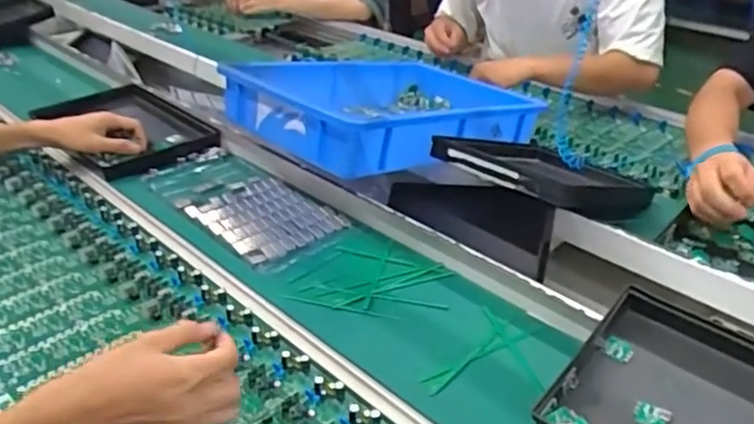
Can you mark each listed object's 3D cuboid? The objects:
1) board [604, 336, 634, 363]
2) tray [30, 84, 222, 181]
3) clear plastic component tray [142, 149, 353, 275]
[{"bbox_3d":[0.219,0.124,0.585,0.025,0.004,0.020,32,68,21],"label":"board"},{"bbox_3d":[-0.426,-0.148,1.071,0.187,0.027,0.342,-27,37,-34],"label":"tray"},{"bbox_3d":[-0.185,-0.015,0.877,0.146,0.008,0.317,-26,40,-37],"label":"clear plastic component tray"}]

